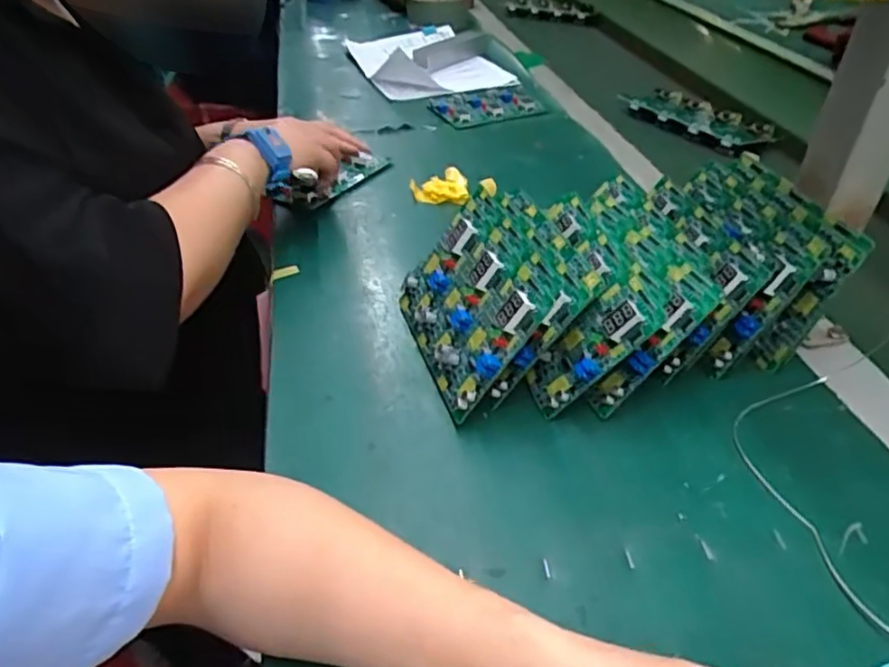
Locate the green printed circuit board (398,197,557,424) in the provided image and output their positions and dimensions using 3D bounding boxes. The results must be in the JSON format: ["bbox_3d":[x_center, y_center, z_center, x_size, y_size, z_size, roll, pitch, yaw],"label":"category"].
[{"bbox_3d":[0.018,-0.024,0.455,0.022,0.112,0.142,23,25,-35],"label":"green printed circuit board"}]

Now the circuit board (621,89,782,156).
[{"bbox_3d":[0.337,-0.284,0.841,0.096,0.022,0.188,-21,43,-24],"label":"circuit board"}]

